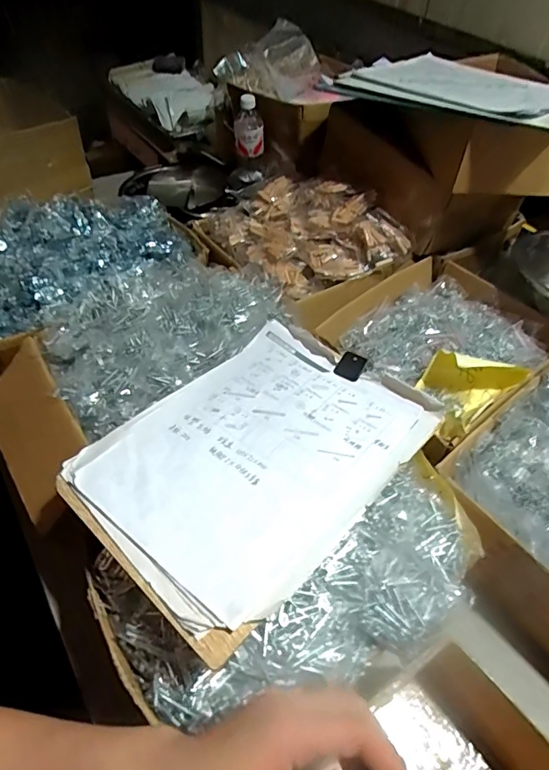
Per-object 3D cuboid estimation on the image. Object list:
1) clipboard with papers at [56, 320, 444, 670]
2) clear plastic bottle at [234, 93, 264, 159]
[{"bbox_3d":[-0.016,0.061,0.466,0.227,0.020,0.311,37,56,25],"label":"clipboard with papers"},{"bbox_3d":[-0.053,-0.535,1.008,0.063,0.118,0.047,1,48,-4],"label":"clear plastic bottle"}]

